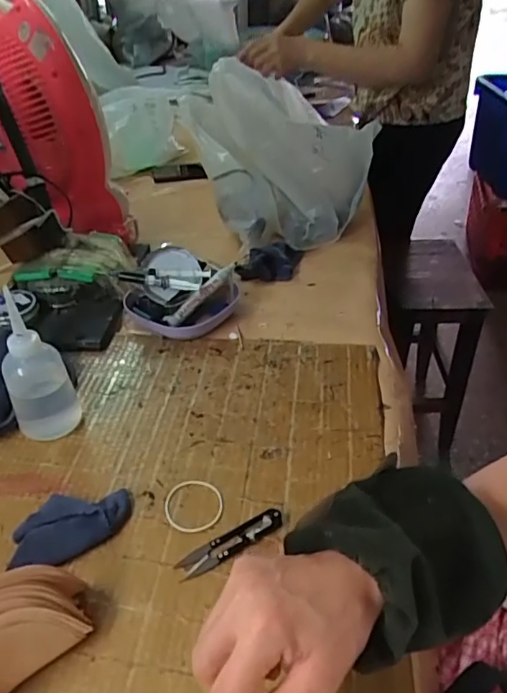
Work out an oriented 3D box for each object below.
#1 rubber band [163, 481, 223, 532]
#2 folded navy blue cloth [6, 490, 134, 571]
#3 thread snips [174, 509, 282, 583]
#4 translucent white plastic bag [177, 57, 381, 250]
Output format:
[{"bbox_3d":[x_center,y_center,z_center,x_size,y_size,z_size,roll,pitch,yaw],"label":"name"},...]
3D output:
[{"bbox_3d":[-0.056,0.149,0.517,0.054,0.004,0.057,-1,39,1],"label":"rubber band"},{"bbox_3d":[-0.164,0.164,0.497,0.103,0.019,0.063,-10,40,-10],"label":"folded navy blue cloth"},{"bbox_3d":[-0.020,0.173,0.489,0.100,0.009,0.022,-22,43,-24],"label":"thread snips"},{"bbox_3d":[0.046,-0.331,0.920,0.253,0.248,0.241,-18,42,-19],"label":"translucent white plastic bag"}]

